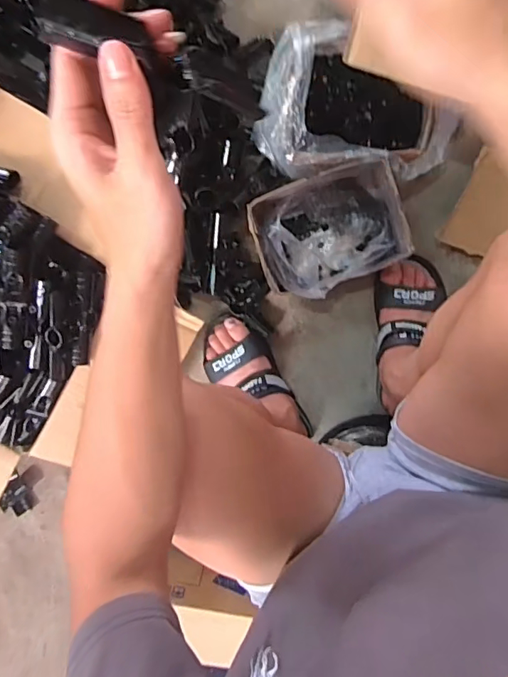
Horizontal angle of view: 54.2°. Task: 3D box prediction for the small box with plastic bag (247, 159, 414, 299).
[{"bbox_3d":[0.110,-0.159,0.734,0.209,0.115,0.155,-19,96,7],"label":"small box with plastic bag"}]

